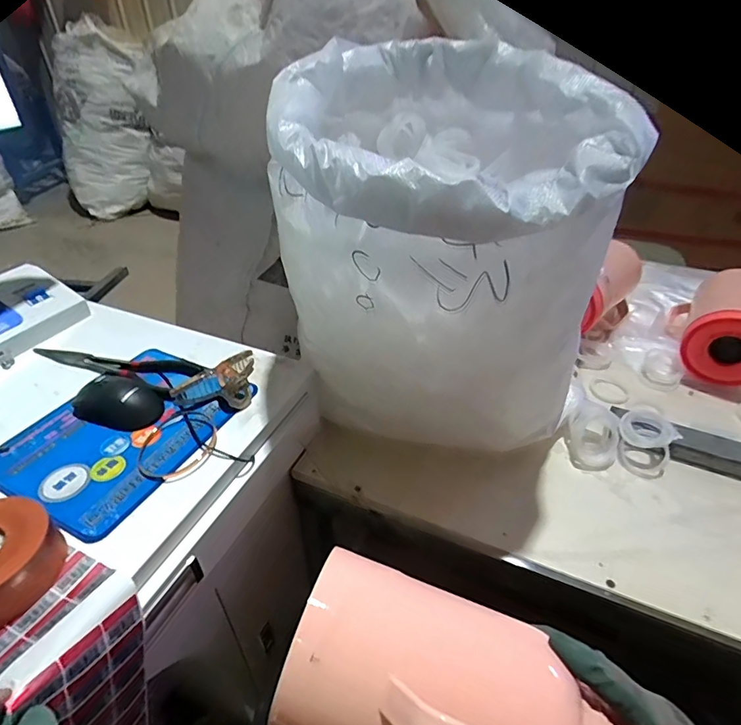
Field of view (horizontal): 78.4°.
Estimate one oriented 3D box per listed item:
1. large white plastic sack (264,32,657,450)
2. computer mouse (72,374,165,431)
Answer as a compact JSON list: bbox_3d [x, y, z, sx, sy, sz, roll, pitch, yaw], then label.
[{"bbox_3d":[0.060,-0.120,0.561,0.313,0.420,0.367,-15,40,-19],"label":"large white plastic sack"},{"bbox_3d":[-0.305,0.045,0.551,0.101,0.039,0.060,8,38,10],"label":"computer mouse"}]

